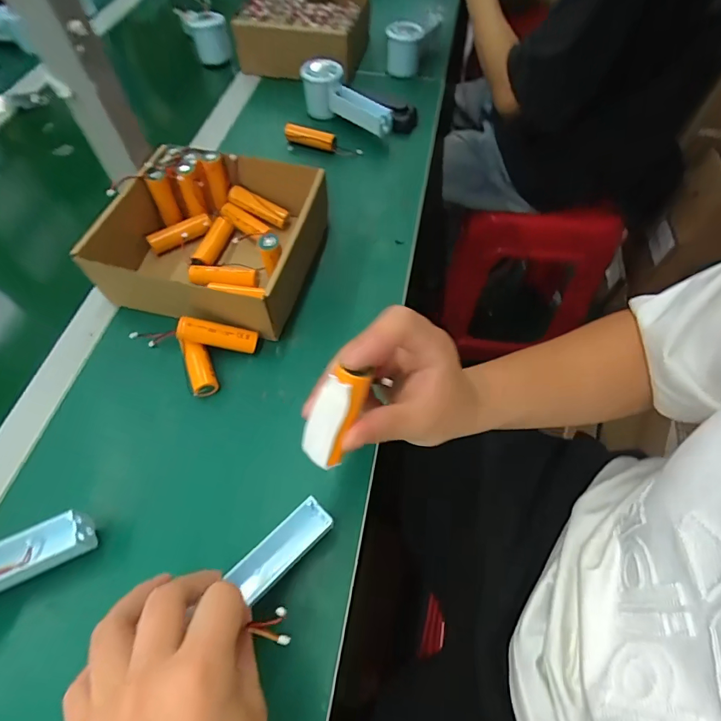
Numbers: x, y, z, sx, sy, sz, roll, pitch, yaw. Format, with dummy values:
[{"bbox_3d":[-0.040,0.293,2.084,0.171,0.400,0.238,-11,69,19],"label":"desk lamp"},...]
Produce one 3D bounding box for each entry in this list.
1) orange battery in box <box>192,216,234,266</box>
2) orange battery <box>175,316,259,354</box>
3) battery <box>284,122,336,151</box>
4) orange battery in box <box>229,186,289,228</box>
[{"bbox_3d":[-0.177,-0.140,0.509,0.074,0.020,0.016,-41,57,28],"label":"orange battery in box"},{"bbox_3d":[-0.136,-0.025,0.406,0.073,0.021,0.018,11,58,-17],"label":"orange battery"},{"bbox_3d":[-0.072,-0.315,0.596,0.077,0.019,0.015,20,62,13],"label":"battery"},{"bbox_3d":[-0.122,-0.184,0.504,0.076,0.016,0.021,28,63,1],"label":"orange battery in box"}]

